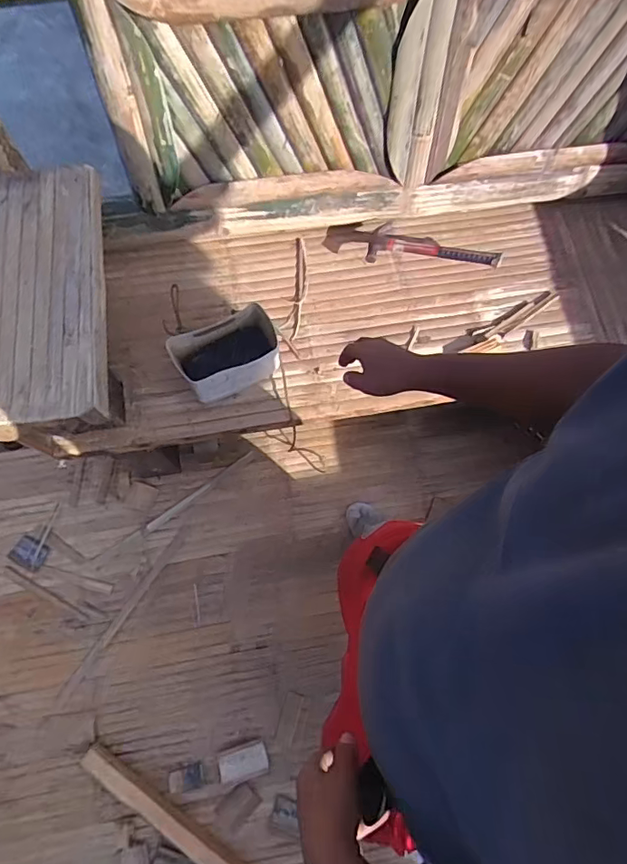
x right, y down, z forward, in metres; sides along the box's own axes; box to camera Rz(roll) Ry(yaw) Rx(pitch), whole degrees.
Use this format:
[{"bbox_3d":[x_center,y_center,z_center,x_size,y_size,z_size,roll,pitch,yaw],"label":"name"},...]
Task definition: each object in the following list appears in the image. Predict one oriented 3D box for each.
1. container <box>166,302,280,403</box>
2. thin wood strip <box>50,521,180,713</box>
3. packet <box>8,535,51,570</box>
[{"bbox_3d":[-0.168,-0.151,0.995,0.198,0.118,0.117,-19,72,-7],"label":"container"},{"bbox_3d":[-0.505,0.484,1.348,0.029,0.007,0.522,32,73,8],"label":"thin wood strip"},{"bbox_3d":[-0.776,0.329,1.381,0.091,0.004,0.072,28,73,7],"label":"packet"}]

